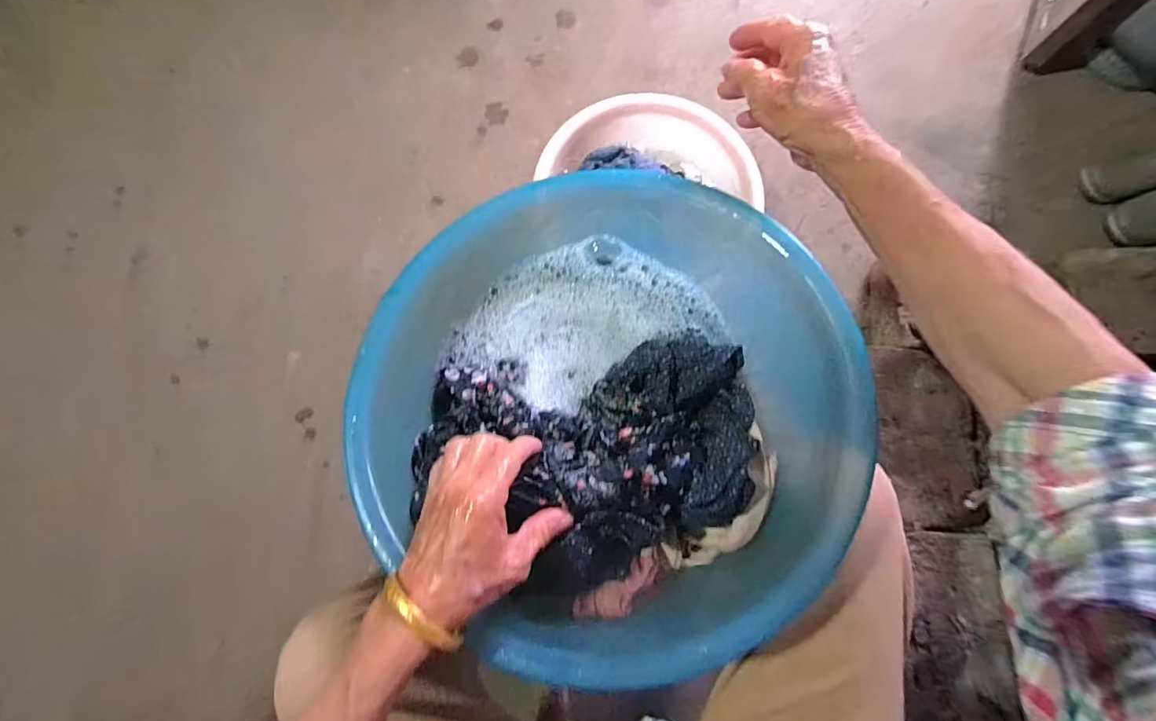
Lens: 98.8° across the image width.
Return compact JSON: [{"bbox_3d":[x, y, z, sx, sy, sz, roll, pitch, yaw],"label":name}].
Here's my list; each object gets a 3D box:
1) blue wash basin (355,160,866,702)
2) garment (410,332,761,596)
[{"bbox_3d":[0.011,0.029,0.406,0.367,0.140,0.351,0,79,-1],"label":"blue wash basin"},{"bbox_3d":[0.011,0.076,0.404,0.287,0.116,0.190,-8,79,-3],"label":"garment"}]

